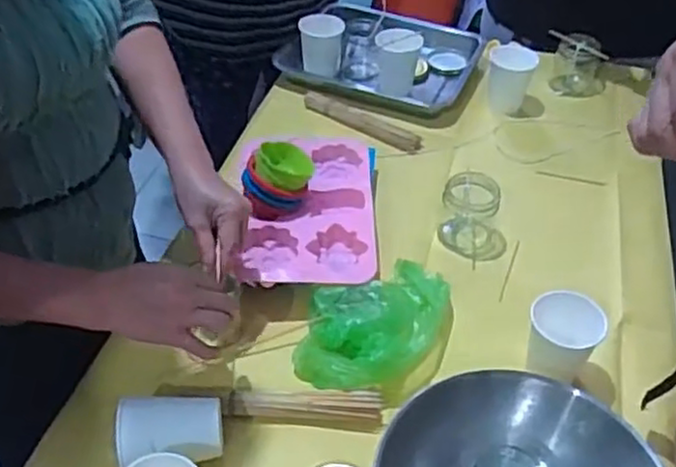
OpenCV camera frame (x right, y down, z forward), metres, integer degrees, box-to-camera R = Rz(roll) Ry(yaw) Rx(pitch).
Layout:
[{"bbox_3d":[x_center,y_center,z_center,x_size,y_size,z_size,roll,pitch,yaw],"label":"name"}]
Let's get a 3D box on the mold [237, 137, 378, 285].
[{"bbox_3d":[-0.036,-0.032,0.853,0.159,0.038,0.230,-2,42,-1],"label":"mold"}]

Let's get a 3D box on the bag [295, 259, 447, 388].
[{"bbox_3d":[0.040,0.098,0.763,0.188,0.045,0.131,-30,49,-28],"label":"bag"}]

